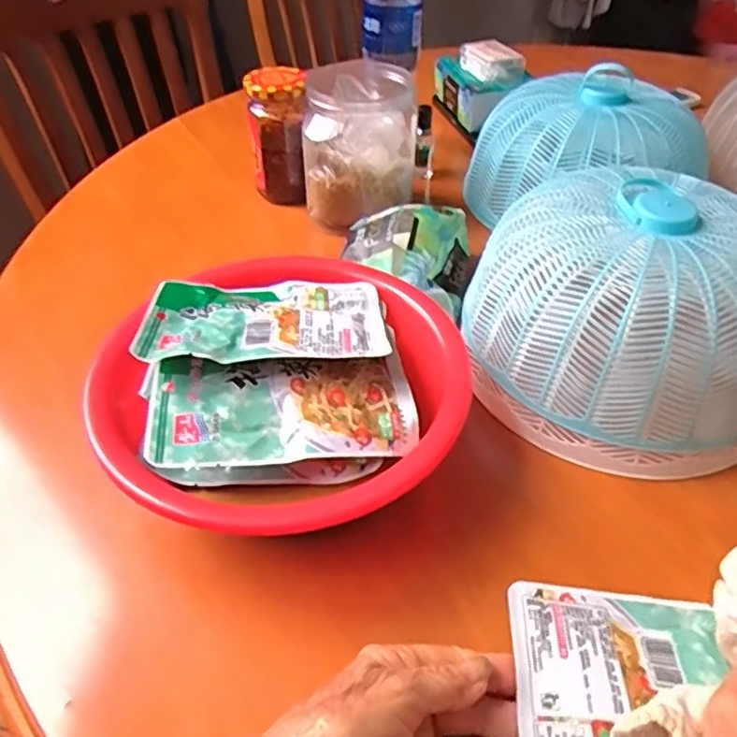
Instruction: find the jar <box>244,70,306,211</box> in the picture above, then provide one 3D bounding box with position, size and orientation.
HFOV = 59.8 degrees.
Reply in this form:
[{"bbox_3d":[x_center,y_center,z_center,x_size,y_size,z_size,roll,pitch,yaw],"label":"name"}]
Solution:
[{"bbox_3d":[-0.092,-0.239,0.669,0.061,0.120,0.074,-5,44,-6],"label":"jar"}]

